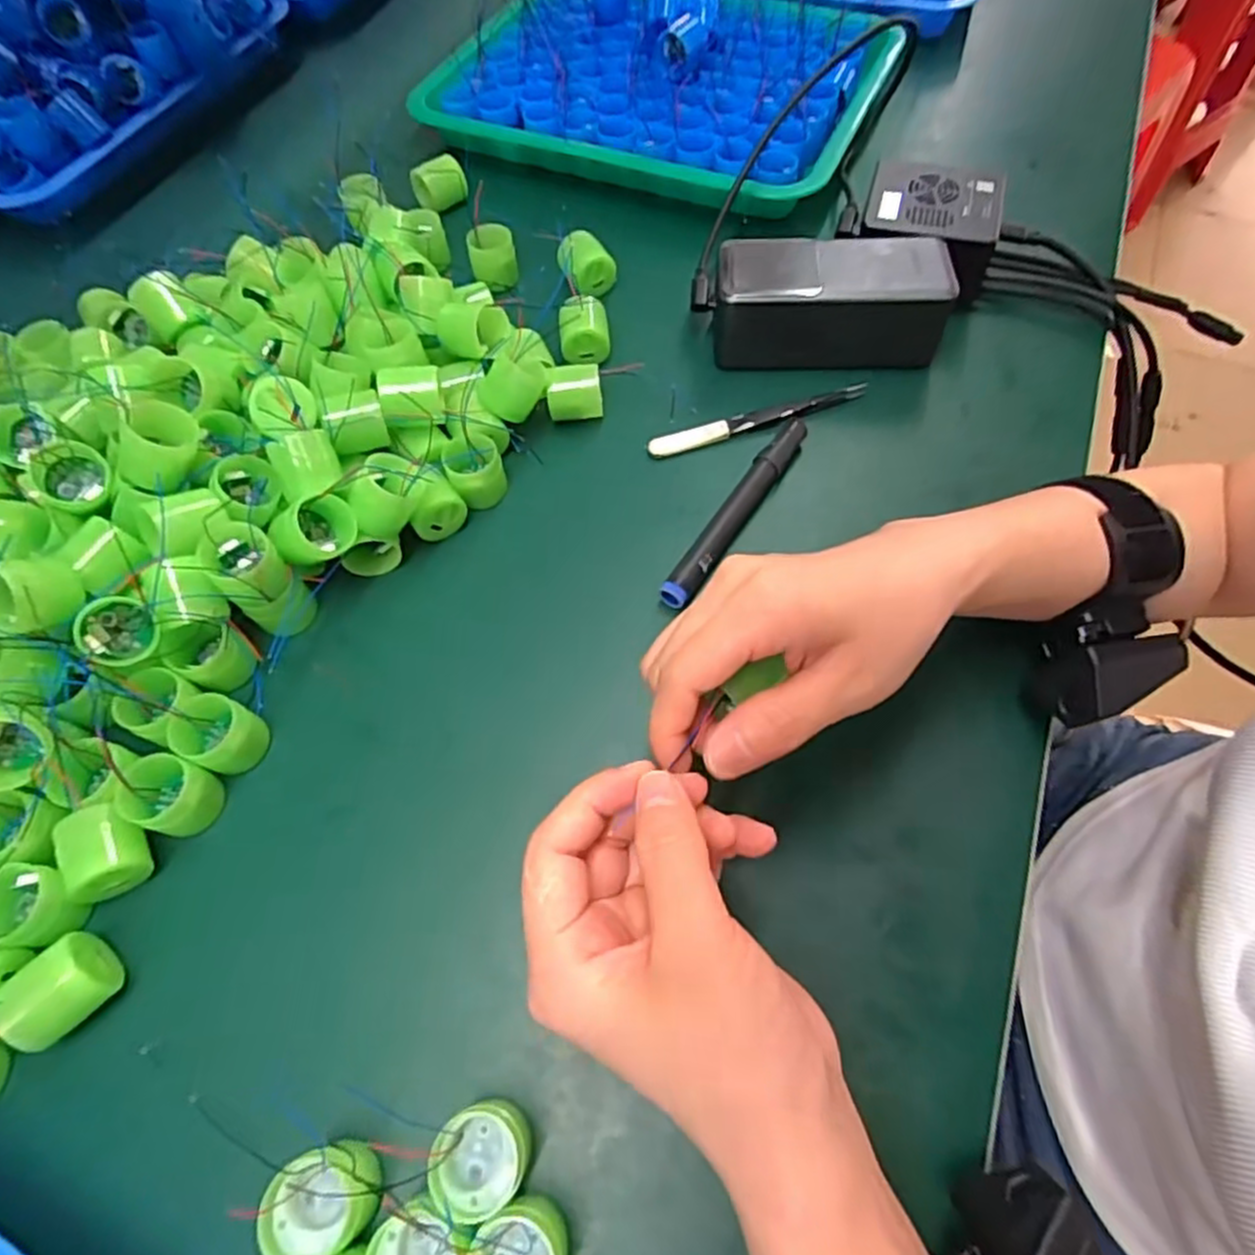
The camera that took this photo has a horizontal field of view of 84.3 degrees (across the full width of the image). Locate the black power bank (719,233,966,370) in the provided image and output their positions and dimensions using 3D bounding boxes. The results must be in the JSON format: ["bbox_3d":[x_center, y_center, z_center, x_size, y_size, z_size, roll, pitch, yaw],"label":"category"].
[{"bbox_3d":[0.116,-0.187,0.399,0.133,0.048,0.055,1,63,2],"label":"black power bank"}]

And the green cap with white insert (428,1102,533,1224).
[{"bbox_3d":[-0.050,0.178,0.235,0.031,0.027,0.029,-1,63,2],"label":"green cap with white insert"}]

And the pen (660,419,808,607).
[{"bbox_3d":[0.057,-0.062,0.359,0.015,0.013,0.129,31,68,16],"label":"pen"}]

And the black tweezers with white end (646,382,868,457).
[{"bbox_3d":[0.075,-0.119,0.393,0.131,0.005,0.014,-16,63,-6],"label":"black tweezers with white end"}]

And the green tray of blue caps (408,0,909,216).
[{"bbox_3d":[0.029,-0.424,0.532,0.319,0.054,0.273,25,66,14],"label":"green tray of blue caps"}]

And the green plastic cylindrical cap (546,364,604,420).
[{"bbox_3d":[-0.030,-0.131,0.391,0.030,0.025,0.020,-5,63,-1],"label":"green plastic cylindrical cap"}]

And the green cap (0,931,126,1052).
[{"bbox_3d":[-0.213,0.137,0.260,0.032,0.024,0.031,-42,69,-18],"label":"green cap"}]

